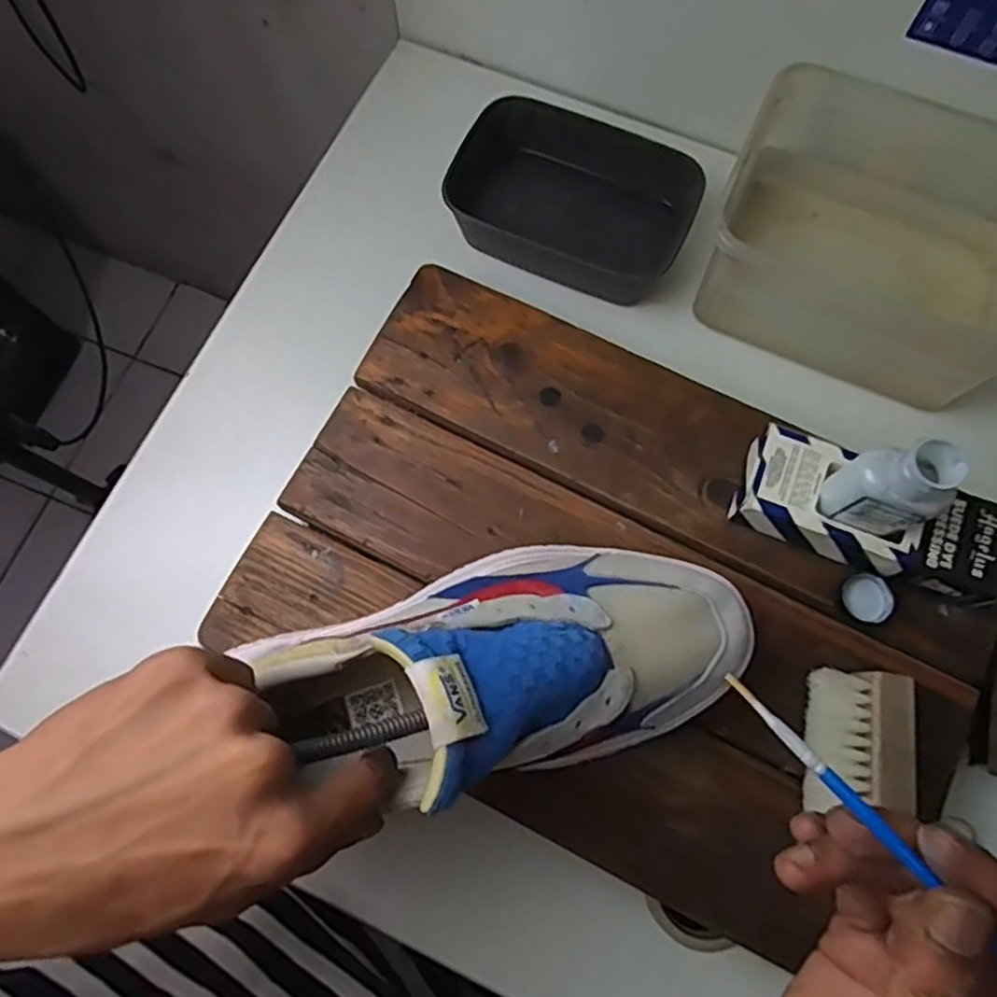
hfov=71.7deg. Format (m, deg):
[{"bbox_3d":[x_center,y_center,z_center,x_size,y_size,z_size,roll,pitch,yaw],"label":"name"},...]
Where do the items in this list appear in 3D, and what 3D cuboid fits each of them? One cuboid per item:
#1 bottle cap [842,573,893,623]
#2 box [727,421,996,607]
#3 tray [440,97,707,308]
[{"bbox_3d":[0.212,0.057,0.397,0.023,0.011,0.028,-9,75,-3],"label":"bottle cap"},{"bbox_3d":[0.213,0.011,0.395,0.156,0.038,0.057,22,75,5],"label":"box"},{"bbox_3d":[0.053,-0.214,0.505,0.173,0.055,0.109,20,75,5],"label":"tray"}]

